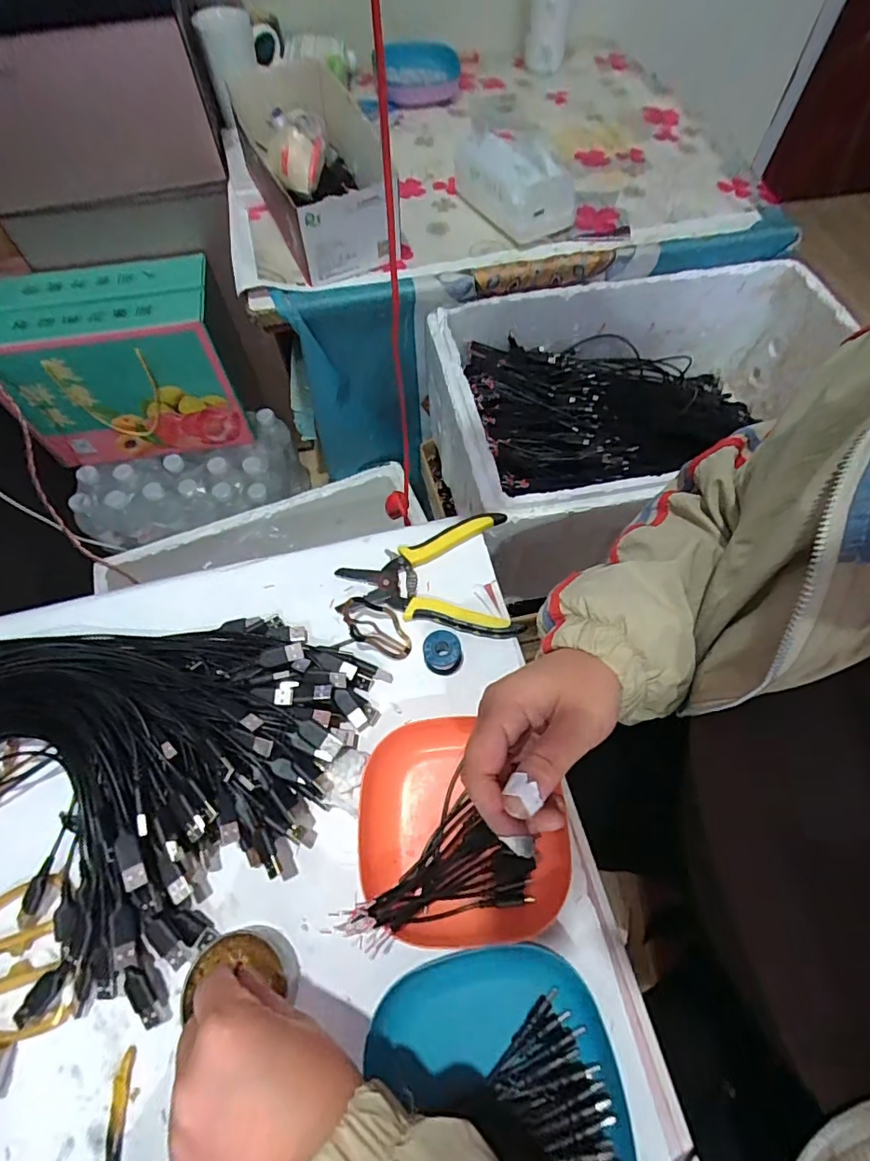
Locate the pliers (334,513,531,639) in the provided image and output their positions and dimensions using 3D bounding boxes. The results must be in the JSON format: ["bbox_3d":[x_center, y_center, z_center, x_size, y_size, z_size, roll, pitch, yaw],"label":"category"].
[{"bbox_3d":[-0.005,0.002,0.460,0.149,0.018,0.116,-8,63,-4],"label":"pliers"}]

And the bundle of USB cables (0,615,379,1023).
[{"bbox_3d":[-0.278,0.149,0.370,0.448,0.053,0.249,-4,63,-2],"label":"bundle of USB cables"}]

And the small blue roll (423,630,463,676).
[{"bbox_3d":[0.007,0.059,0.426,0.031,0.026,0.030,0,63,0],"label":"small blue roll"}]

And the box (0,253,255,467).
[{"bbox_3d":[-0.480,-0.338,0.825,0.315,0.231,0.159,-8,63,-4],"label":"box"}]

